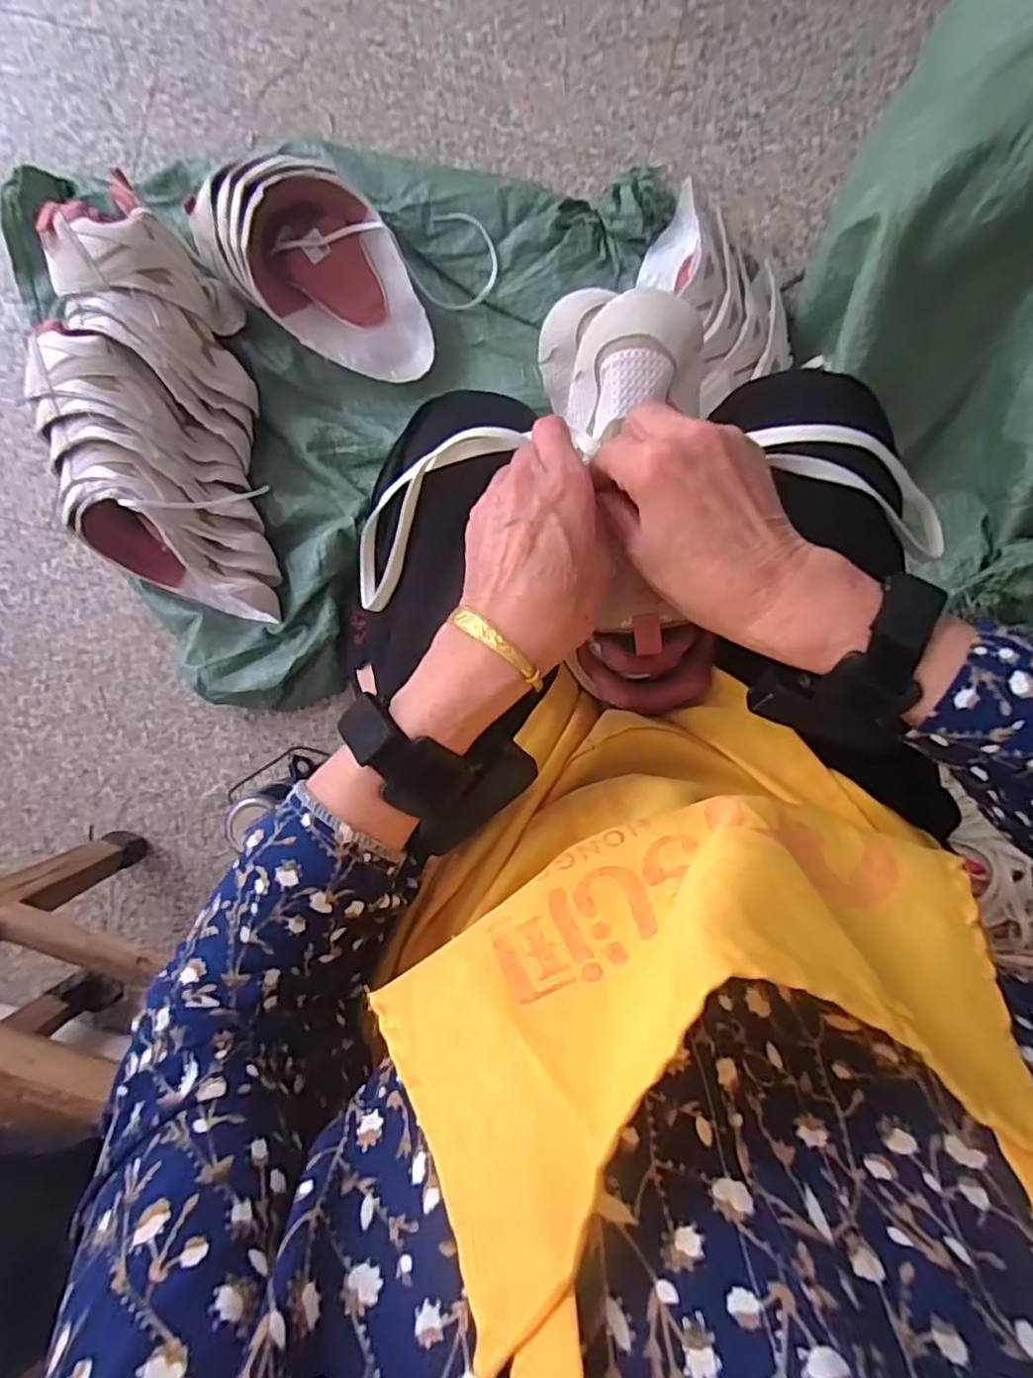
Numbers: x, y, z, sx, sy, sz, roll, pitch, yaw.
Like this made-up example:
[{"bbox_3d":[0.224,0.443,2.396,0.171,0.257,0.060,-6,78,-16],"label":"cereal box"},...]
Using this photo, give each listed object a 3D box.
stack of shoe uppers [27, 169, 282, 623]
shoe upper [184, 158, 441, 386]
[{"bbox_3d":[-0.399,-0.289,0.718,0.197,0.157,0.424,-7,91,1],"label":"stack of shoe uppers"},{"bbox_3d":[-0.217,-0.465,0.719,0.283,0.127,0.155,43,92,0],"label":"shoe upper"}]

